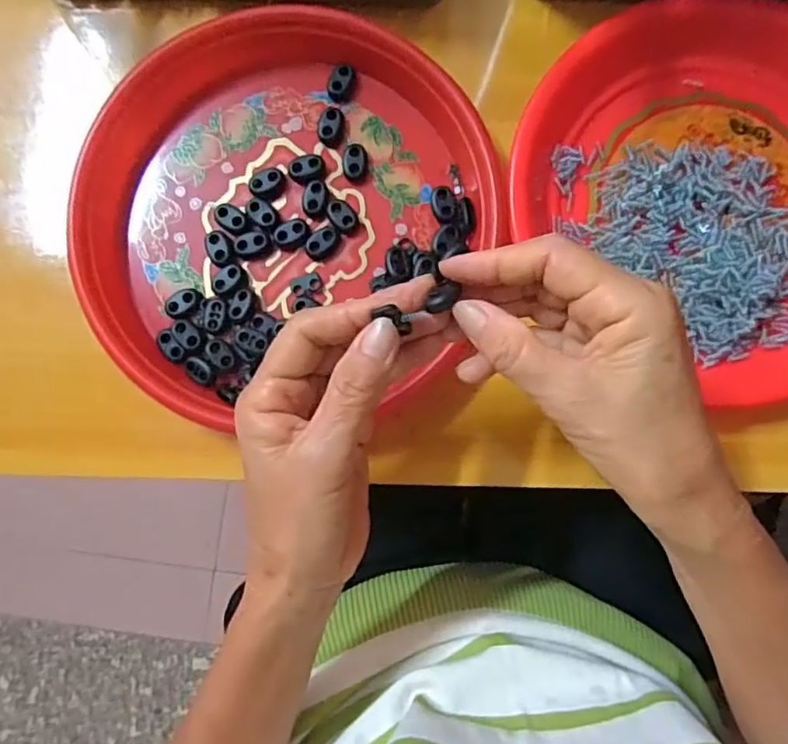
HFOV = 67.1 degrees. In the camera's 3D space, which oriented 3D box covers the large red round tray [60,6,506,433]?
[{"bbox_3d":[-0.062,-0.101,0.344,0.233,0.038,0.239,0,84,3],"label":"large red round tray"}]

